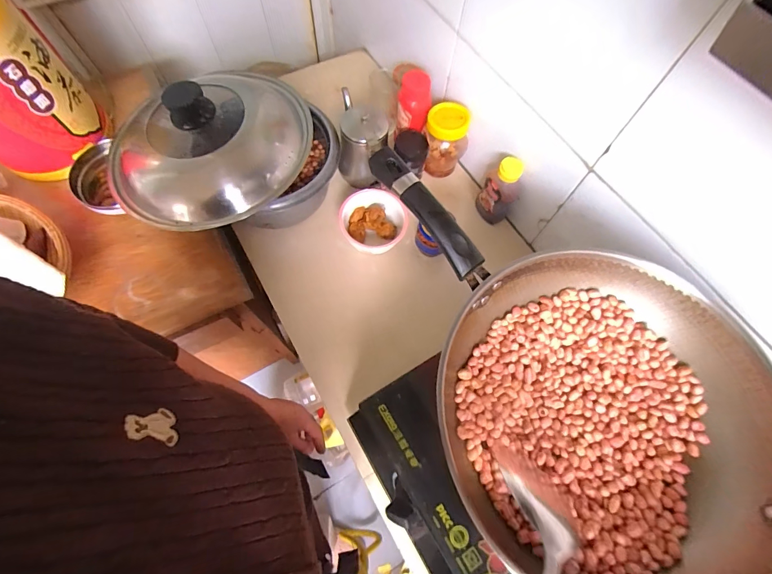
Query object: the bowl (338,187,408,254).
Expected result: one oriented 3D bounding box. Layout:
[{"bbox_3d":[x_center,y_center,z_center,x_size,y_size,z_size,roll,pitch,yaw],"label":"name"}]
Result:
[{"bbox_3d":[-0.023,-0.120,0.684,0.119,0.064,0.120,1,67,-2],"label":"bowl"}]

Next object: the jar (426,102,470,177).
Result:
[{"bbox_3d":[0.117,-0.287,0.736,0.080,0.132,0.080,1,67,-2],"label":"jar"}]

